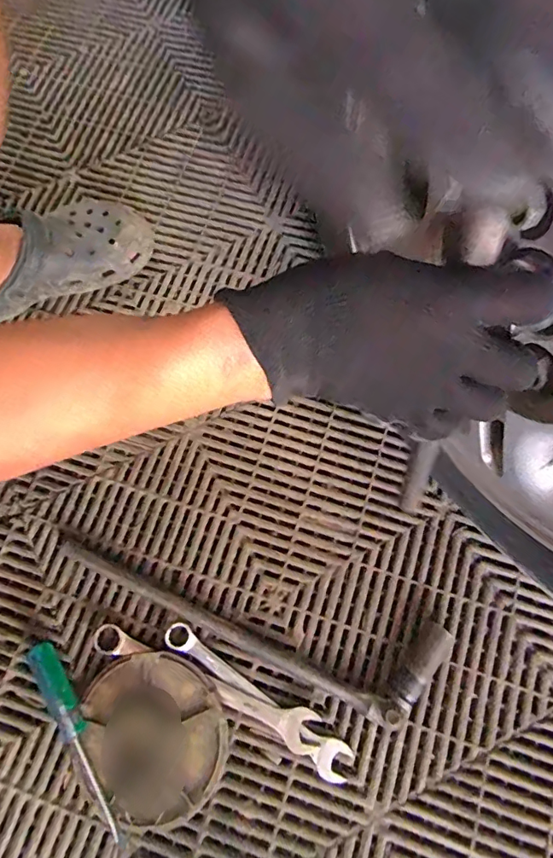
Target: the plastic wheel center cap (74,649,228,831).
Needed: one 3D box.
[{"bbox_3d":[-0.108,0.273,0.445,0.118,0.031,0.136,-36,75,-10],"label":"plastic wheel center cap"}]

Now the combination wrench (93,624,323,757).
[{"bbox_3d":[-0.069,0.238,0.464,0.227,0.014,0.035,23,74,8],"label":"combination wrench"}]

